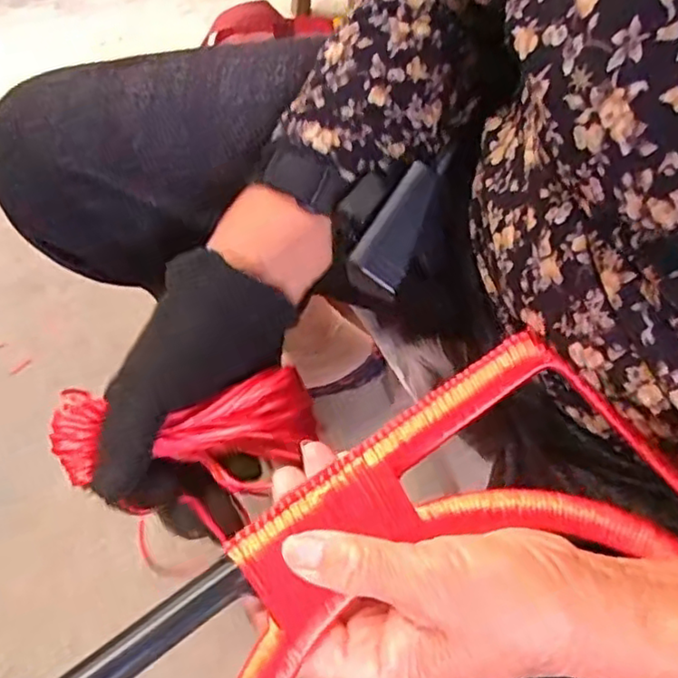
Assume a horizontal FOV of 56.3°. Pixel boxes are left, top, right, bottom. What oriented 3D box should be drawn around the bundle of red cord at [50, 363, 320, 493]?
[{"bbox_3d":[-0.073,0.049,0.316,0.127,0.024,0.055,-4,65,-16],"label":"bundle of red cord"}]

